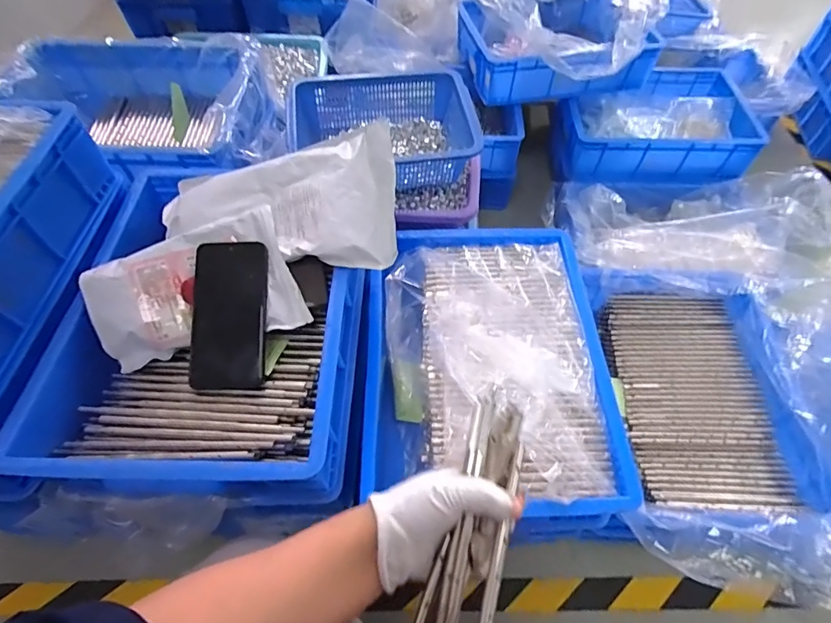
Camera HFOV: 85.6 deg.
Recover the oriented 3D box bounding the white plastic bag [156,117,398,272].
[{"bbox_3d":[-0.160,-0.136,0.554,0.270,0.050,0.179,-1,73,1],"label":"white plastic bag"}]

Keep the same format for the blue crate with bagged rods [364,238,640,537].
[{"bbox_3d":[0.095,0.055,0.622,0.315,0.120,0.398,-2,56,0],"label":"blue crate with bagged rods"}]

